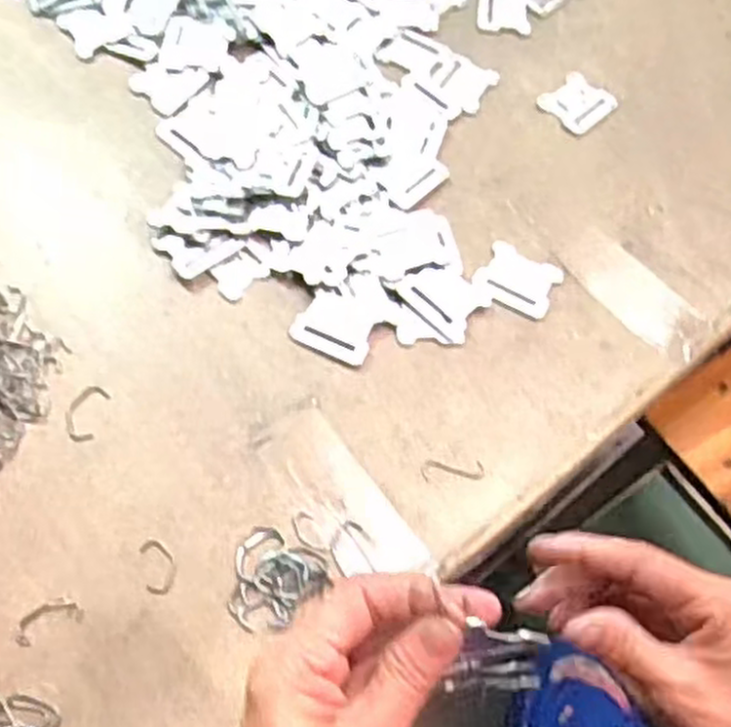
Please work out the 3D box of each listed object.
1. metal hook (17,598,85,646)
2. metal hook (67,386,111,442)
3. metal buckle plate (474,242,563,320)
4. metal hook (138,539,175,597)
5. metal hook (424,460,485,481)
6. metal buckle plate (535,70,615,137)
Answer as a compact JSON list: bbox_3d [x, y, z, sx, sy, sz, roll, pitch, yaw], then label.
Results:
[{"bbox_3d":[-0.173,0.138,0.420,0.035,0.004,0.018,-24,67,-14],"label":"metal hook"},{"bbox_3d":[-0.173,0.030,0.477,0.021,0.004,0.037,14,63,4],"label":"metal hook"},{"bbox_3d":[0.105,-0.057,0.535,0.052,0.006,0.047,24,65,9],"label":"metal buckle plate"},{"bbox_3d":[-0.117,0.115,0.439,0.018,0.004,0.033,-14,65,-10],"label":"metal hook"},{"bbox_3d":[0.054,0.065,0.475,0.037,0.004,0.012,0,63,-3],"label":"metal hook"},{"bbox_3d":[0.169,-0.208,0.615,0.052,0.004,0.049,-39,71,-20],"label":"metal buckle plate"}]

